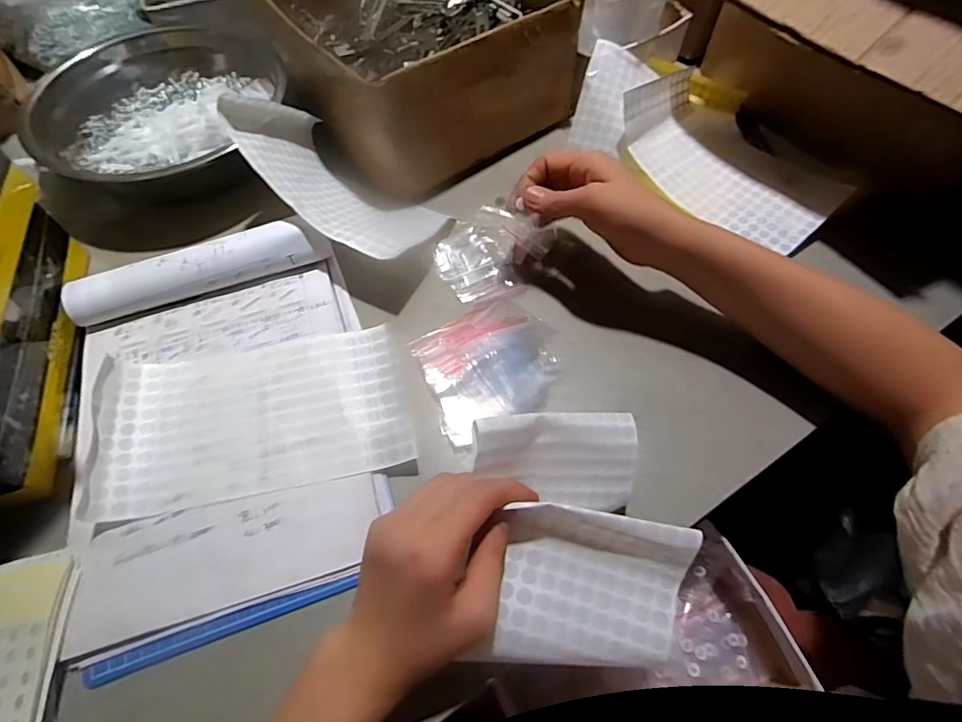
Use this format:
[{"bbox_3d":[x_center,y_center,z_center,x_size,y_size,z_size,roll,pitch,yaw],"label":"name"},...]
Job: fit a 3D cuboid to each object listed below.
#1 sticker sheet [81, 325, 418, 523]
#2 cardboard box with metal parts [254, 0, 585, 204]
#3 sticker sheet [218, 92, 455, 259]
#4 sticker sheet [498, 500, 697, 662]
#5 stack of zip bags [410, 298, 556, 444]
[{"bbox_3d":[-0.173,0.041,0.382,0.220,0.022,0.122,-11,62,-5],"label":"sticker sheet"},{"bbox_3d":[-0.089,-0.373,0.549,0.275,0.120,0.323,-32,65,-16],"label":"cardboard box with metal parts"},{"bbox_3d":[-0.134,-0.173,0.459,0.205,0.083,0.113,35,66,16],"label":"sticker sheet"},{"bbox_3d":[0.070,0.136,0.289,0.110,0.034,0.081,7,65,1],"label":"sticker sheet"},{"bbox_3d":[0.007,0.001,0.417,0.119,0.015,0.105,-26,64,-13],"label":"stack of zip bags"}]

